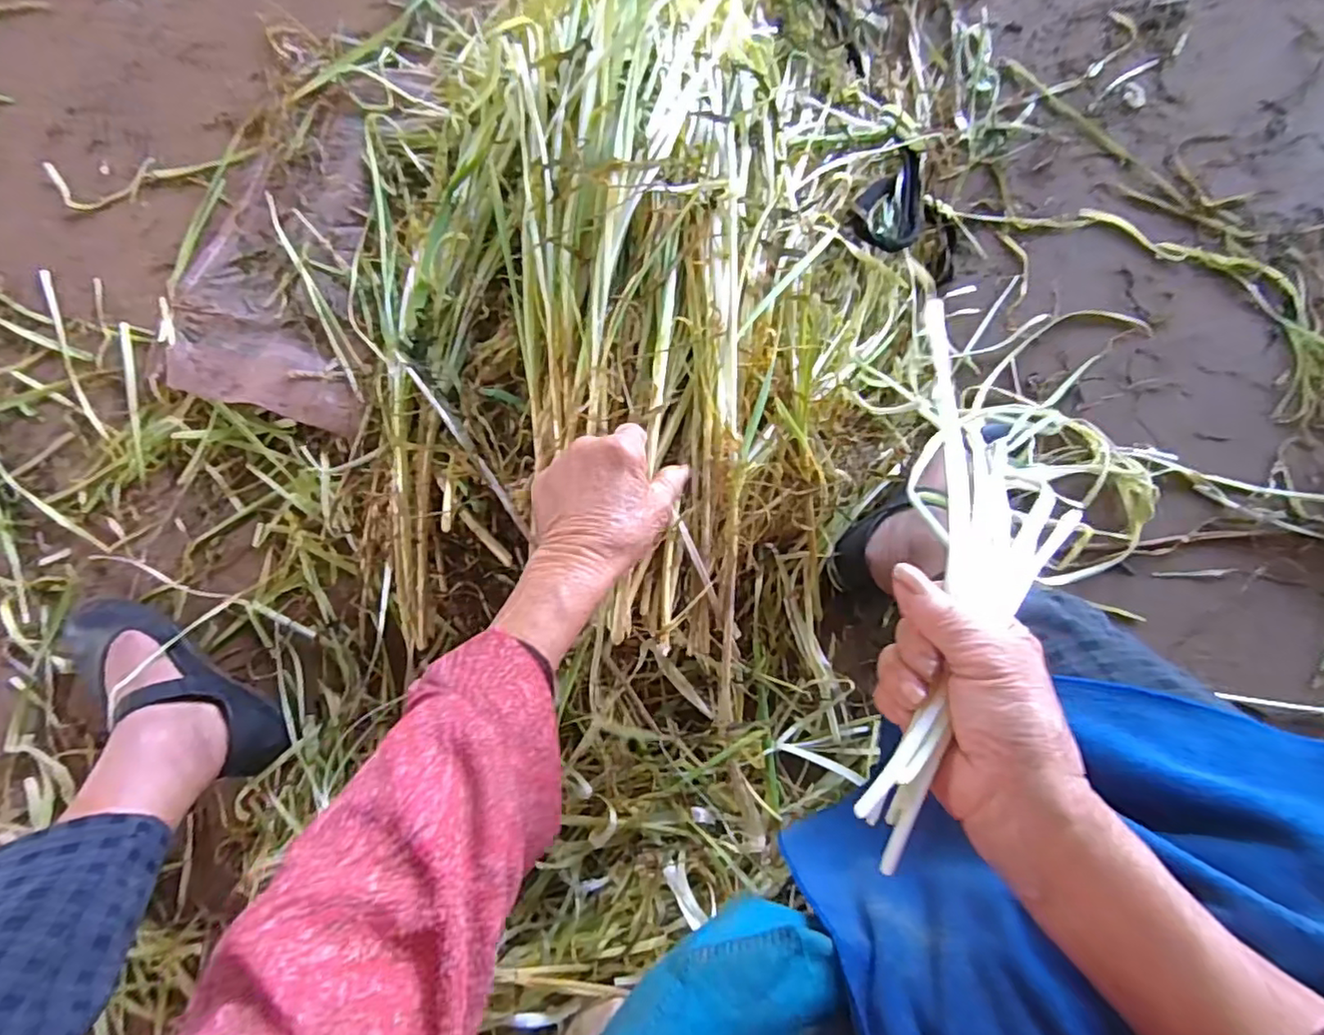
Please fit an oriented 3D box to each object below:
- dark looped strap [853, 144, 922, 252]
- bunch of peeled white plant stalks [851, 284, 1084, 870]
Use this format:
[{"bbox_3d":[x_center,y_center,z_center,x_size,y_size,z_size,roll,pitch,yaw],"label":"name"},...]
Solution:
[{"bbox_3d":[0.231,-0.312,0.598,0.063,0.021,0.133,28,69,3],"label":"dark looped strap"},{"bbox_3d":[0.164,0.001,0.320,0.071,0.043,0.337,22,62,2],"label":"bunch of peeled white plant stalks"}]

